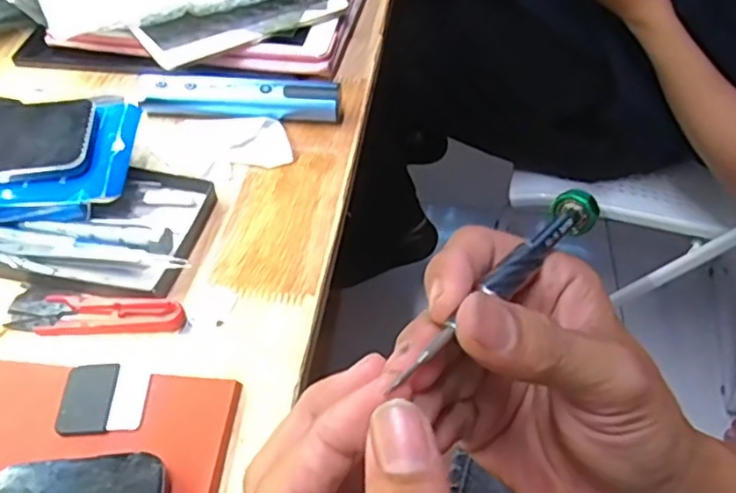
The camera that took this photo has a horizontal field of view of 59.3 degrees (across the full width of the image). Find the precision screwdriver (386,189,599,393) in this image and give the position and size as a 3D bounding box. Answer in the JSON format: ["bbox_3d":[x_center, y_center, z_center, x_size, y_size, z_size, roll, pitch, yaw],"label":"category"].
[{"bbox_3d":[0.046,0.010,0.210,0.015,0.015,0.122,31,42,24],"label":"precision screwdriver"}]

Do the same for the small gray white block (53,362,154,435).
[{"bbox_3d":[-0.137,0.079,0.335,0.043,0.004,0.039,-3,49,-3],"label":"small gray white block"}]

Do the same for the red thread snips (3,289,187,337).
[{"bbox_3d":[-0.161,0.041,0.379,0.103,0.008,0.030,5,49,3],"label":"red thread snips"}]

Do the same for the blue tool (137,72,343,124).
[{"bbox_3d":[-0.098,-0.113,0.498,0.154,0.033,0.020,5,49,3],"label":"blue tool"}]

